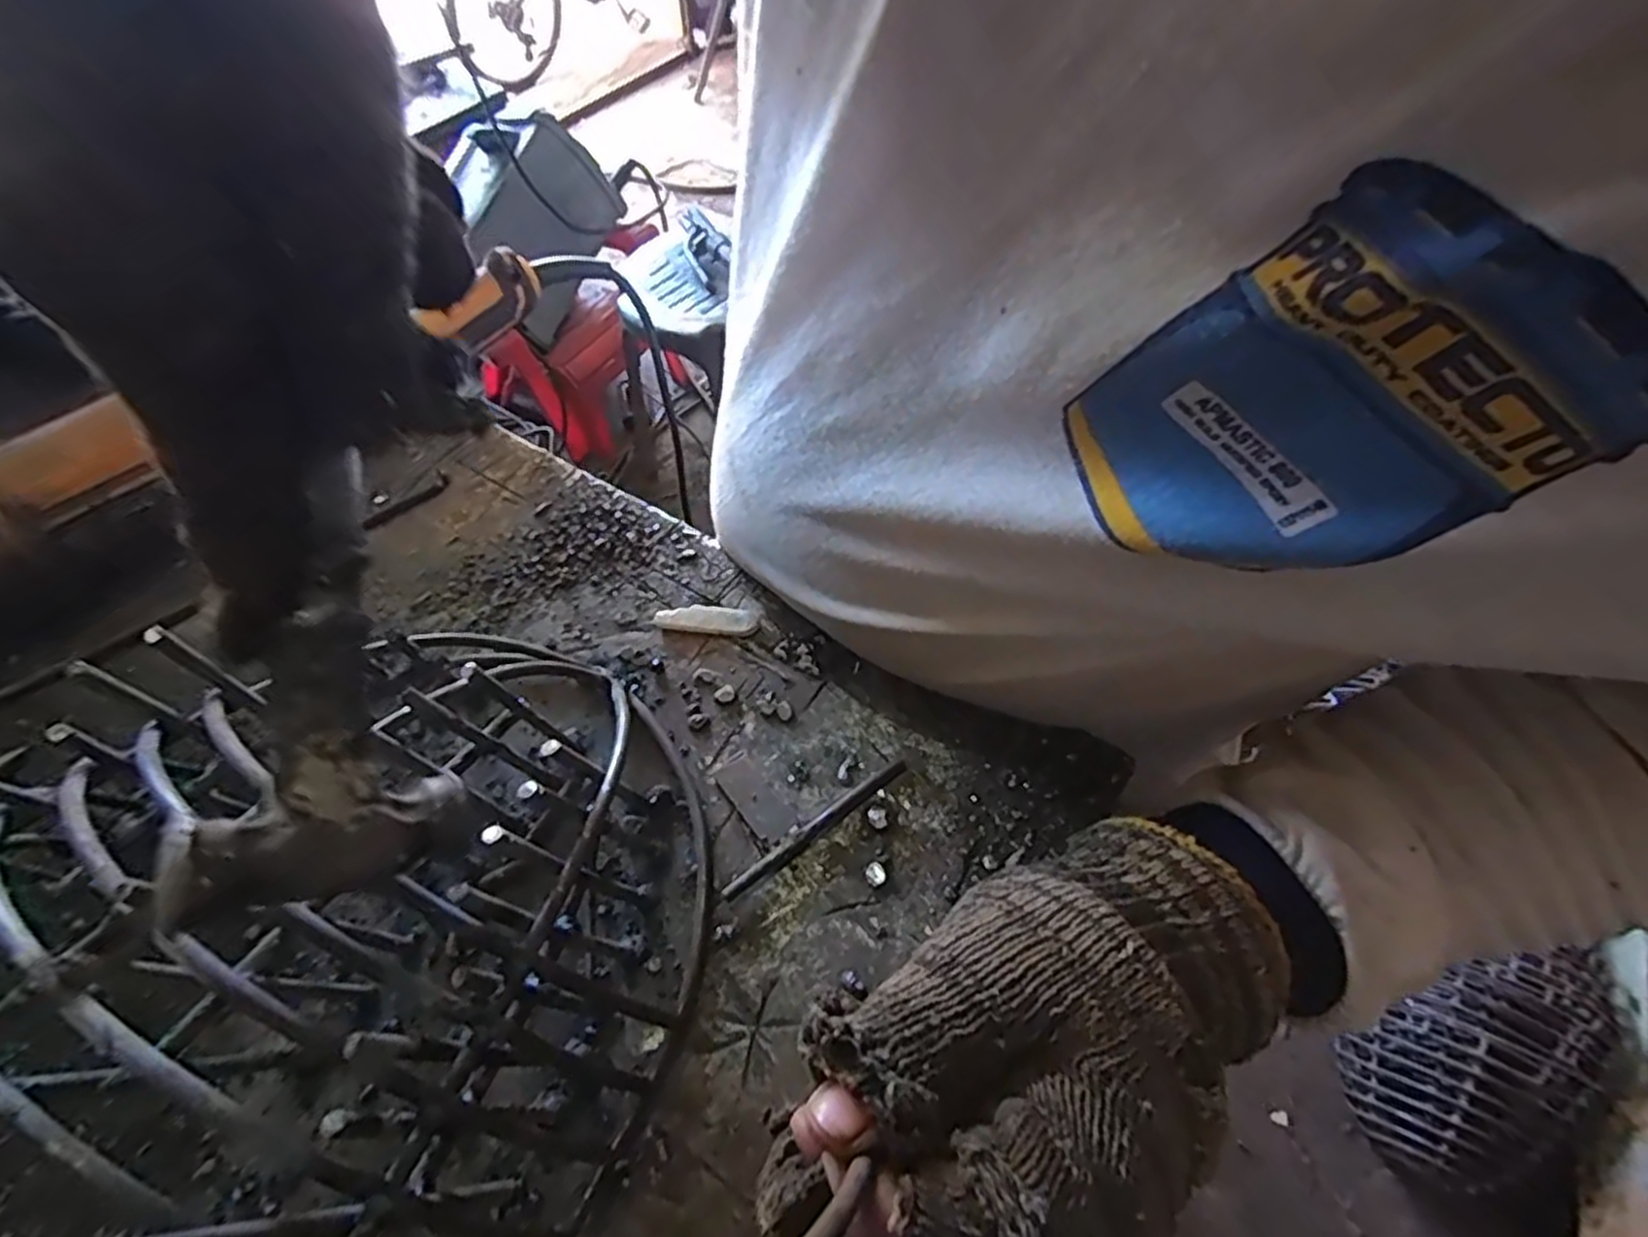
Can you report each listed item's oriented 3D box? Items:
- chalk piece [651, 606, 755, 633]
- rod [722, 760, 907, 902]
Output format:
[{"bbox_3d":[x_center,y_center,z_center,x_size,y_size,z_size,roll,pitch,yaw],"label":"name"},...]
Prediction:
[{"bbox_3d":[-0.056,0.000,0.357,0.048,0.005,0.012,6,57,6],"label":"chalk piece"},{"bbox_3d":[-0.003,0.081,0.300,0.085,0.005,0.007,-33,62,-18],"label":"rod"}]

